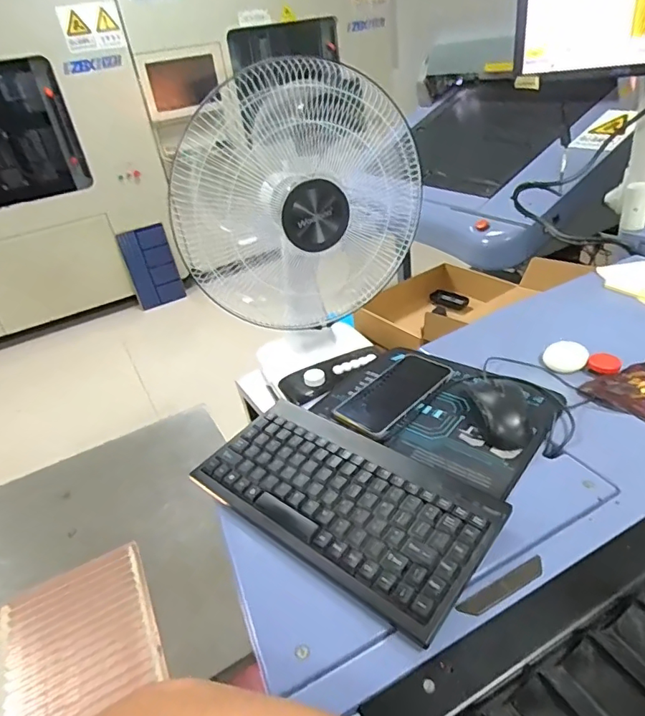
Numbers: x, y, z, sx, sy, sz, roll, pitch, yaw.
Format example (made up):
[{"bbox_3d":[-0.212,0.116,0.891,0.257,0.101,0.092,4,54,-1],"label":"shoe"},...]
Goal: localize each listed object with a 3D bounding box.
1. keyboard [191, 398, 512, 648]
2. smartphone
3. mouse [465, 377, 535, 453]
[{"bbox_3d":[0.013,0.132,0.479,0.286,0.023,0.145,21,44,35],"label":"keyboard"},{"bbox_3d":[0.093,0.046,0.623,0.157,0.017,0.077,-33,42,-32],"label":"smartphone"},{"bbox_3d":[0.202,0.057,0.542,0.051,0.032,0.093,-7,35,1],"label":"mouse"}]

